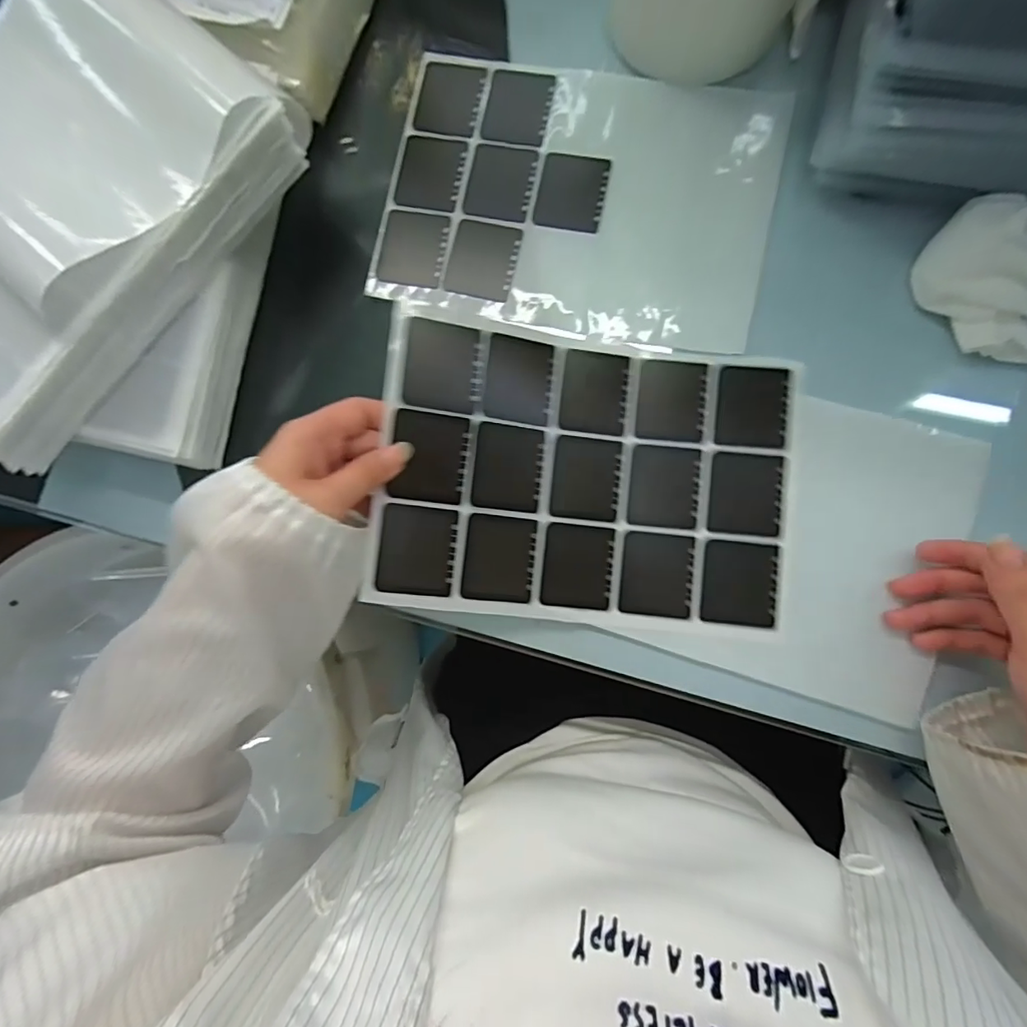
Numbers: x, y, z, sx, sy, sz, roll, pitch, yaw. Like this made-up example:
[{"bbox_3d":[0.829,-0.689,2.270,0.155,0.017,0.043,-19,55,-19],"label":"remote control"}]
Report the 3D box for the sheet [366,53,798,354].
[{"bbox_3d":[0.045,-0.226,0.366,0.270,0.007,0.200,12,85,5],"label":"sheet"}]

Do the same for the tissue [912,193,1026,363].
[{"bbox_3d":[0.300,-0.144,0.316,0.071,0.036,0.100,-5,84,3],"label":"tissue"}]

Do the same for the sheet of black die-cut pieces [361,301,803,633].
[{"bbox_3d":[0.052,-0.023,0.325,0.256,0.050,0.183,6,85,4],"label":"sheet of black die-cut pieces"}]

